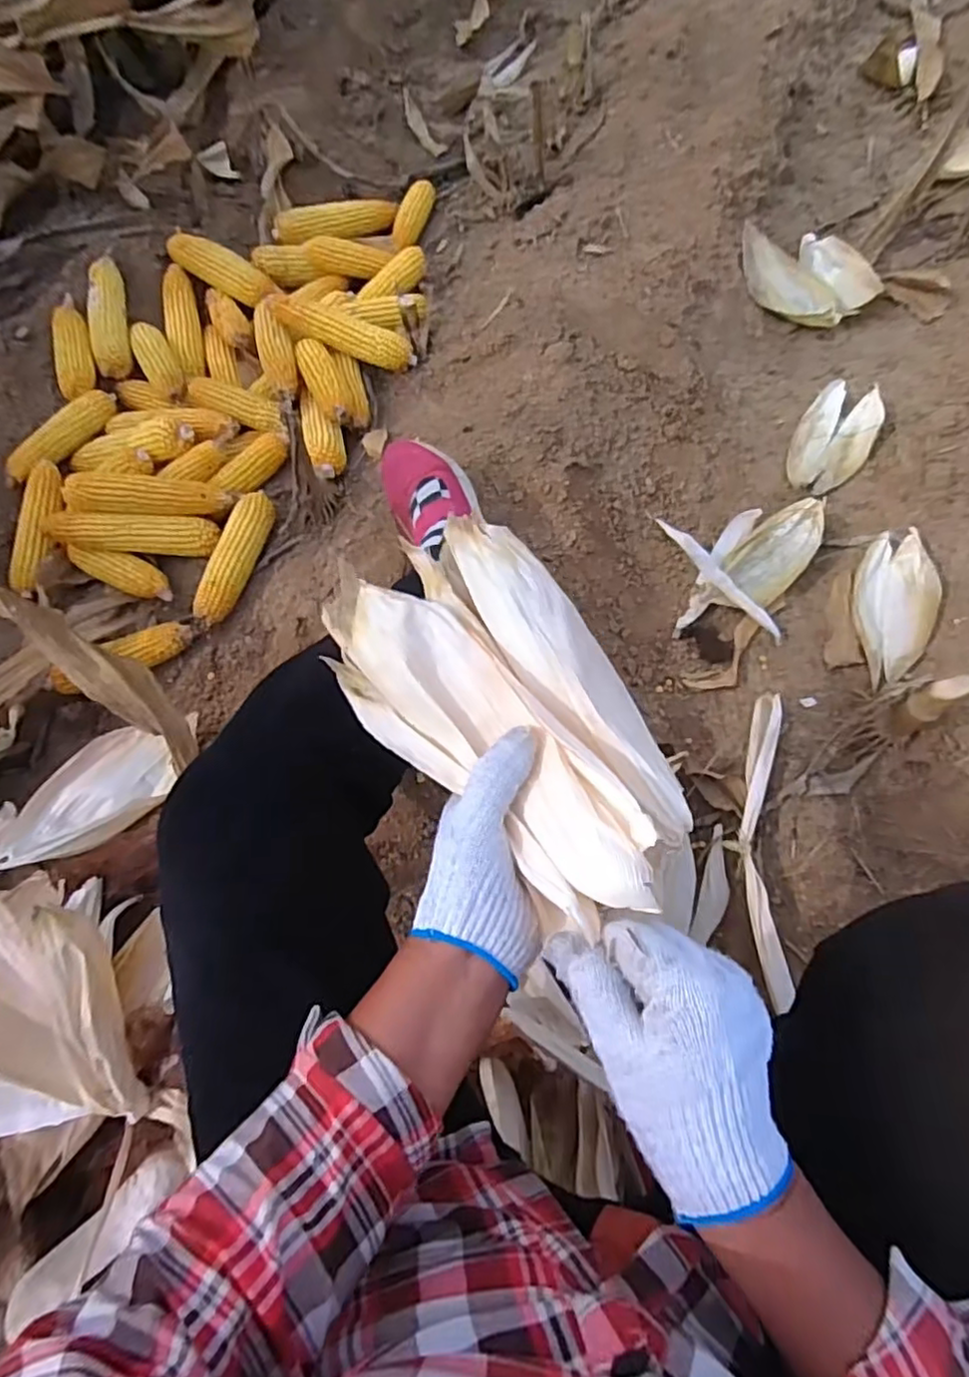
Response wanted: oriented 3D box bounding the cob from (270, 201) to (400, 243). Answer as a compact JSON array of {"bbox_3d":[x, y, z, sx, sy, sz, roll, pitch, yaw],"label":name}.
[{"bbox_3d":[-0.258,-0.822,1.147,0.217,0.043,0.054,-21,70,-18],"label":"cob"}]

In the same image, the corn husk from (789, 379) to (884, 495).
[{"bbox_3d":[0.518,-0.370,0.971,0.103,0.050,0.215,24,73,11],"label":"corn husk"}]

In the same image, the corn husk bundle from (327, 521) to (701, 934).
[{"bbox_3d":[0.015,0.010,0.381,0.136,0.054,0.241,-36,73,-10],"label":"corn husk bundle"}]

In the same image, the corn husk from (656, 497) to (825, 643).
[{"bbox_3d":[0.359,-0.159,0.879,0.223,0.048,0.185,-10,70,-1],"label":"corn husk"}]

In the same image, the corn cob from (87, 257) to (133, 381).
[{"bbox_3d":[-0.583,-0.581,1.020,0.059,0.052,0.189,-2,97,2],"label":"corn cob"}]

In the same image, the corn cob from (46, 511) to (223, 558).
[{"bbox_3d":[-0.483,-0.216,0.892,0.231,0.045,0.053,2,67,4],"label":"corn cob"}]

